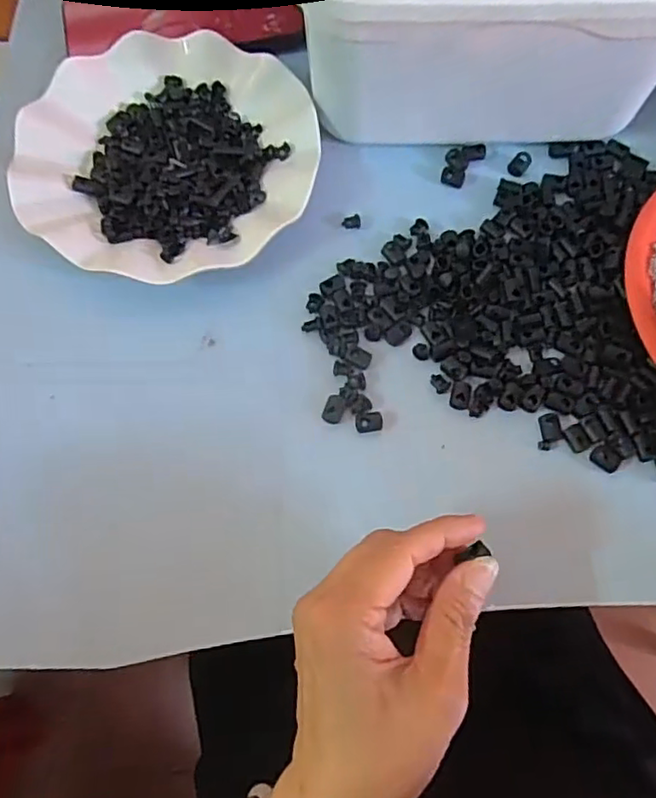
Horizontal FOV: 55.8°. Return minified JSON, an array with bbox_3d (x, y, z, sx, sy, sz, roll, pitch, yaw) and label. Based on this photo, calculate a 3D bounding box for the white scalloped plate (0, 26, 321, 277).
[{"bbox_3d":[-0.100,-0.153,0.393,0.170,0.031,0.180,-1,71,2],"label":"white scalloped plate"}]

